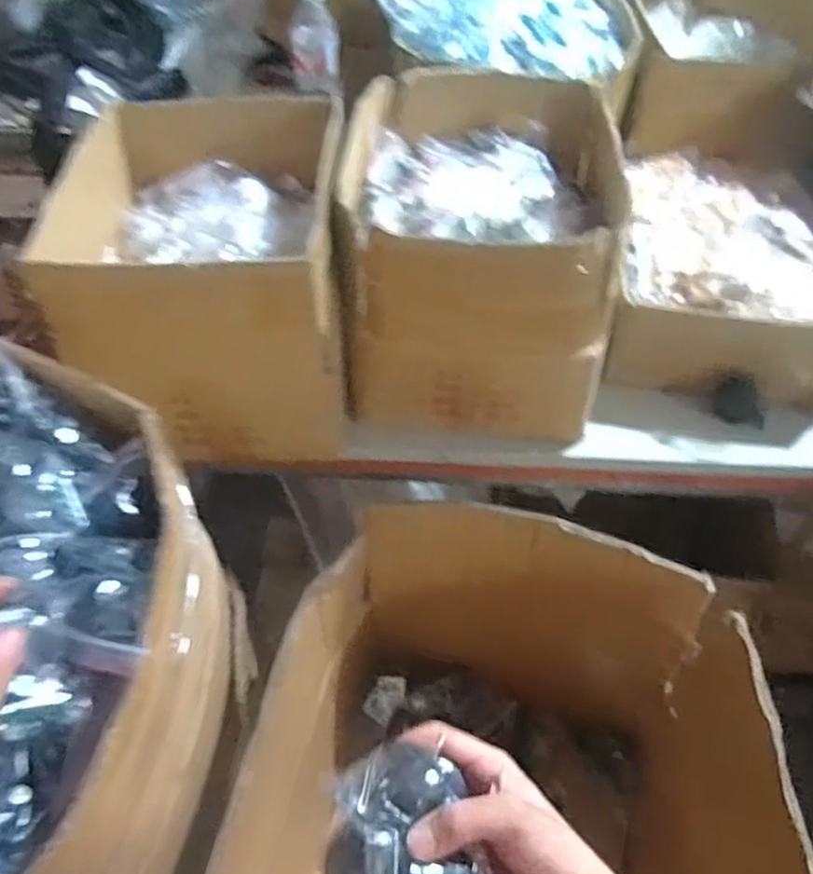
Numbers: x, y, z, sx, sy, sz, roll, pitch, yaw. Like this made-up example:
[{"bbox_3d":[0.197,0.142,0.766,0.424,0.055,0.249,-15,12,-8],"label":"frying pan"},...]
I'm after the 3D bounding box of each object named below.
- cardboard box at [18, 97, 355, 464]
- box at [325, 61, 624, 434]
[{"bbox_3d":[-0.195,-0.200,0.772,0.250,0.208,0.403,-1,50,-1],"label":"cardboard box"},{"bbox_3d":[0.076,-0.212,0.791,0.259,0.216,0.357,5,50,4],"label":"box"}]

